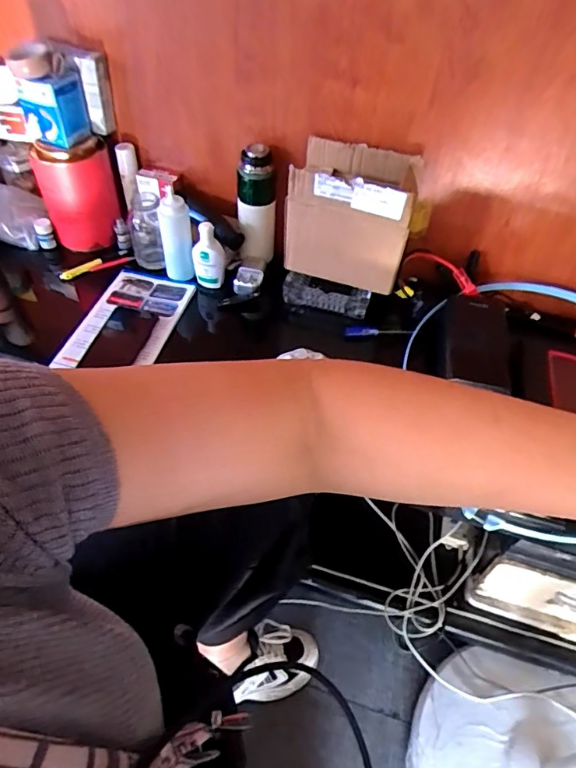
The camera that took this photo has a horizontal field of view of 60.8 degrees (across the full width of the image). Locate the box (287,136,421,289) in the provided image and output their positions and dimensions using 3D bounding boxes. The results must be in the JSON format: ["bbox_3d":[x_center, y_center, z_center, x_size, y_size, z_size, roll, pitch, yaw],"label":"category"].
[{"bbox_3d":[0.099,-0.266,0.790,0.185,0.180,0.123,15,50,9],"label":"box"}]

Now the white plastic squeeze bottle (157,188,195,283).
[{"bbox_3d":[-0.201,-0.260,0.887,0.052,0.170,0.044,-10,51,-13],"label":"white plastic squeeze bottle"}]

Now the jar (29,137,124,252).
[{"bbox_3d":[-0.387,-0.349,0.922,0.132,0.170,0.114,-17,52,-18],"label":"jar"}]

